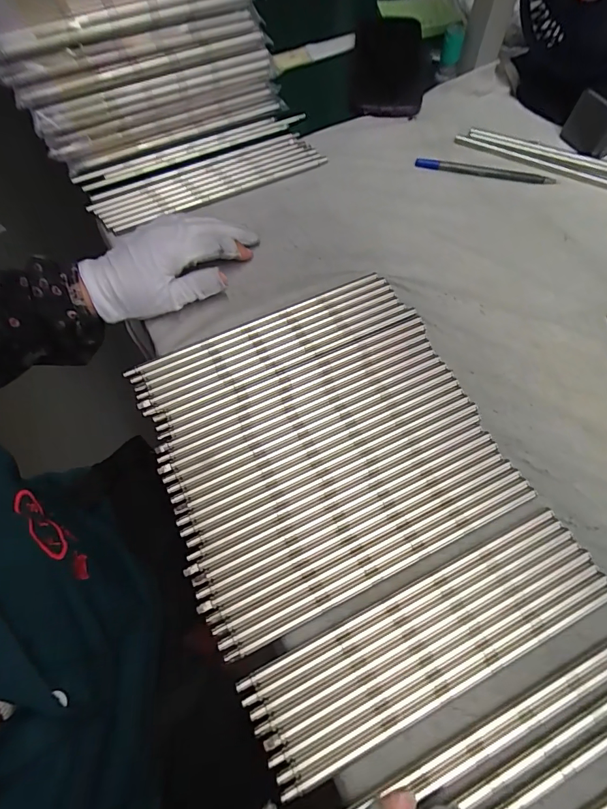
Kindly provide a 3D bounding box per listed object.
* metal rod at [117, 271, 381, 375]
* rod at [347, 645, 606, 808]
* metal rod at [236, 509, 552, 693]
[{"bbox_3d":[-0.038,-0.068,0.359,0.223,0.005,0.010,-24,66,-13],"label":"metal rod"},{"bbox_3d":[0.103,0.179,0.240,0.222,0.007,0.008,-22,65,-13],"label":"rod"},{"bbox_3d":[0.064,0.118,0.270,0.223,0.005,0.007,-23,65,-13],"label":"metal rod"}]

